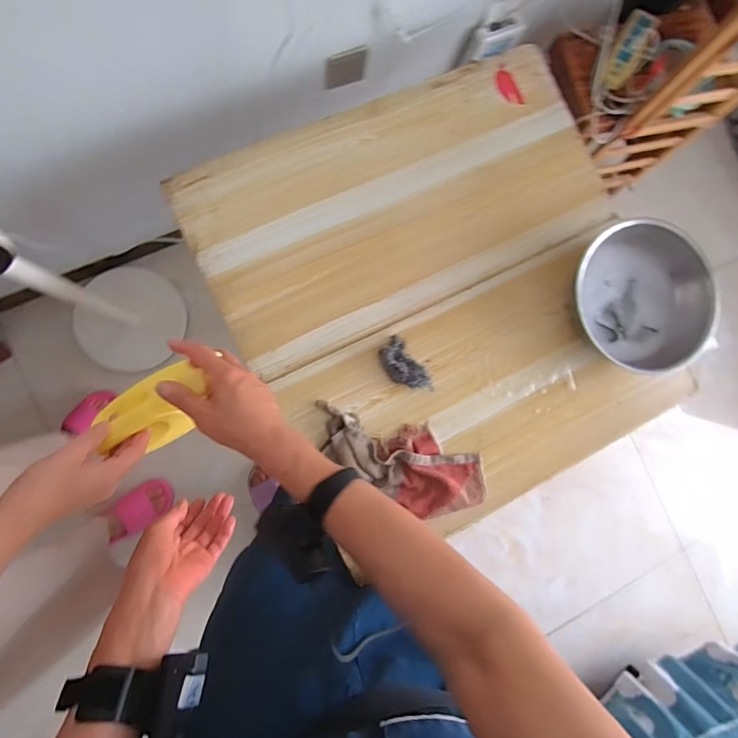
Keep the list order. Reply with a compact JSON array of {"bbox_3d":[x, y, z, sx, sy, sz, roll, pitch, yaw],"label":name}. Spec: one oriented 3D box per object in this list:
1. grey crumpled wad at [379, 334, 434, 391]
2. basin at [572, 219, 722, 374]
[{"bbox_3d":[0.064,0.000,0.773,0.058,0.037,0.119,-32,94,-8],"label":"grey crumpled wad"},{"bbox_3d":[0.512,-0.132,0.825,0.276,0.084,0.268,0,89,-8],"label":"basin"}]

